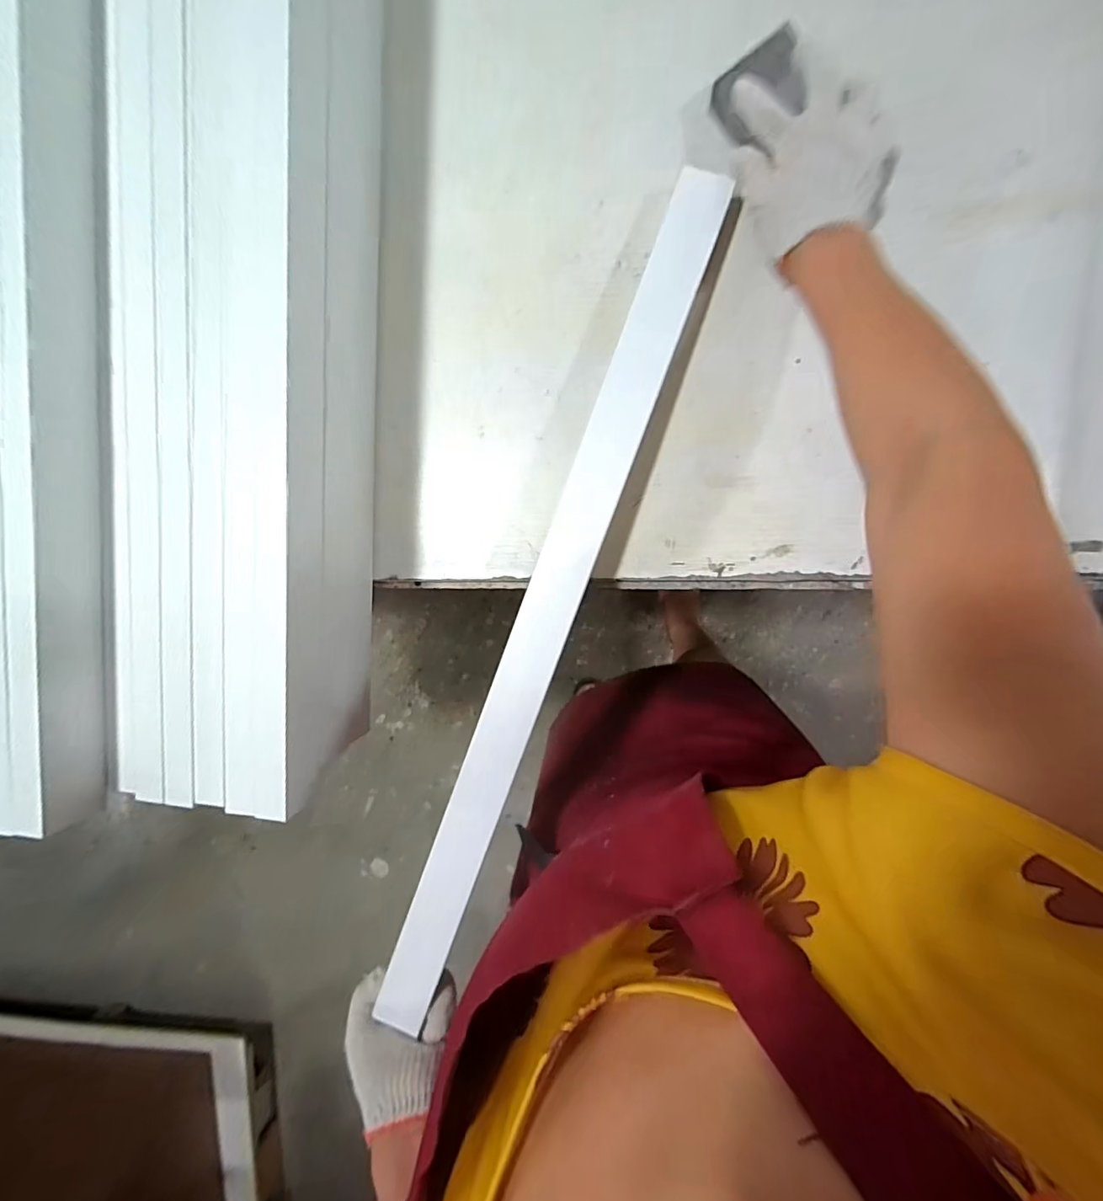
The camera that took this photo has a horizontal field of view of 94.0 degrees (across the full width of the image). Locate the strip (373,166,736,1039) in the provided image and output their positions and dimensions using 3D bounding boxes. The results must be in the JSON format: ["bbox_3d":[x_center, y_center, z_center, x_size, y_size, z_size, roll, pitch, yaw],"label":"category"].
[{"bbox_3d":[-0.005,0.011,0.441,0.050,0.016,0.747,20,93,1],"label":"strip"}]

